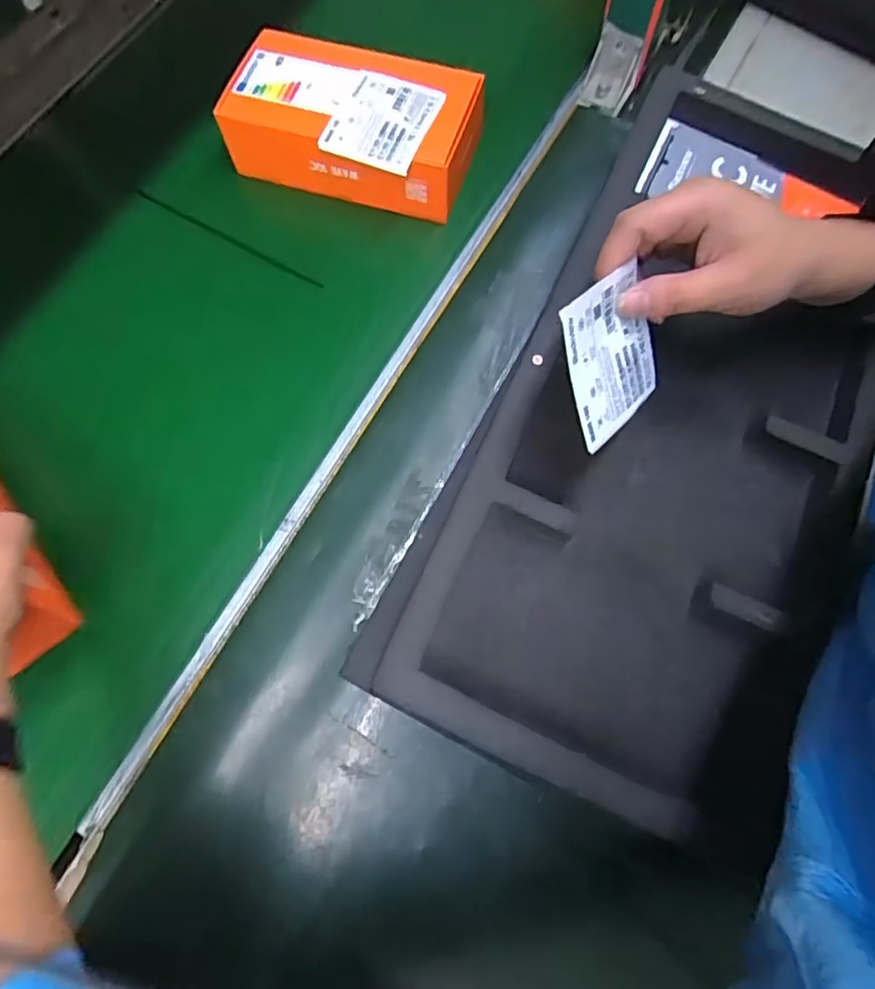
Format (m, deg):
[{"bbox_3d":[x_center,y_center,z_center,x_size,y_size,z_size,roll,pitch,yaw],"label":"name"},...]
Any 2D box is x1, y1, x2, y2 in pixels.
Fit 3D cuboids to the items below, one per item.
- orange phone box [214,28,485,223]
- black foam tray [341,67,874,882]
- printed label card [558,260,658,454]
[{"bbox_3d":[-0.067,-0.301,0.476,0.206,0.060,0.113,22,73,8],"label":"orange phone box"},{"bbox_3d":[0.163,-0.055,0.373,0.230,0.084,0.476,27,73,9],"label":"black foam tray"},{"bbox_3d":[0.093,-0.075,0.312,0.068,0.080,0.005,-40,37,-26],"label":"printed label card"}]

